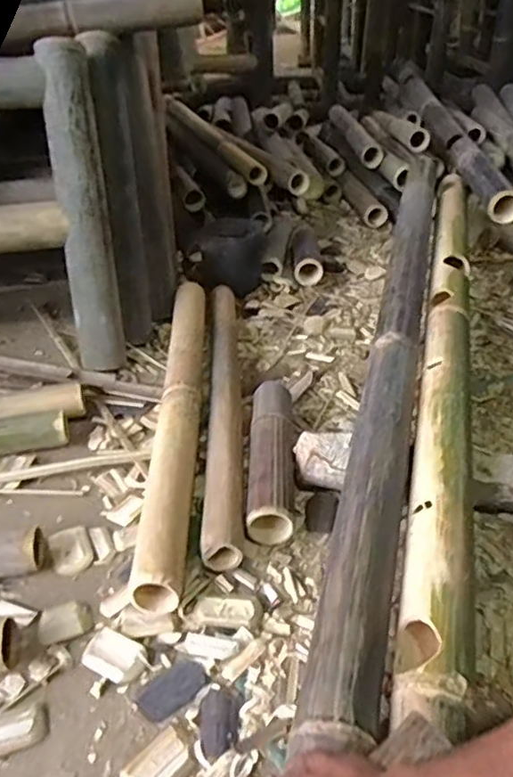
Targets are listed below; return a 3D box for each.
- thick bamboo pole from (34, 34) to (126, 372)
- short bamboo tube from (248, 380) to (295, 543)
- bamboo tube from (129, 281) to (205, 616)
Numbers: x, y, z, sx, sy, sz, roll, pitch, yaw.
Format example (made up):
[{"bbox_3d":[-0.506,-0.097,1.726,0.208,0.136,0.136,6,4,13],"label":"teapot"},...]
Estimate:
[{"bbox_3d":[-0.272,-0.276,0.955,0.074,0.499,0.060,-6,12,-7],"label":"thick bamboo pole"},{"bbox_3d":[0.022,0.080,0.785,0.058,0.060,0.259,0,38,2],"label":"short bamboo tube"},{"bbox_3d":[-0.106,0.015,0.868,0.053,0.066,0.642,-1,38,0],"label":"bamboo tube"}]

